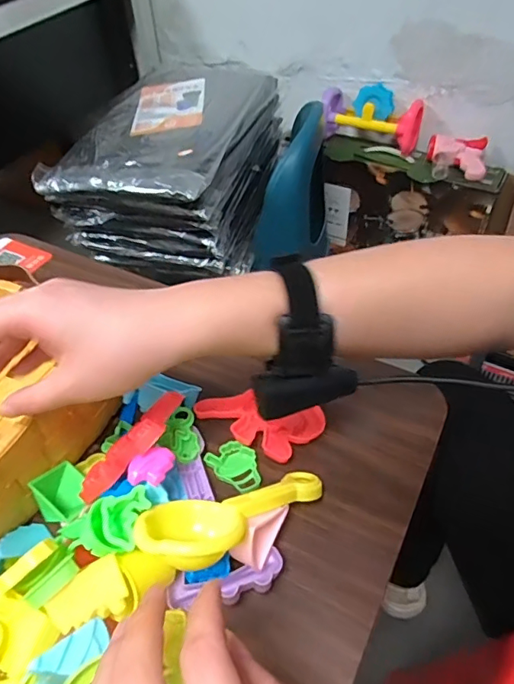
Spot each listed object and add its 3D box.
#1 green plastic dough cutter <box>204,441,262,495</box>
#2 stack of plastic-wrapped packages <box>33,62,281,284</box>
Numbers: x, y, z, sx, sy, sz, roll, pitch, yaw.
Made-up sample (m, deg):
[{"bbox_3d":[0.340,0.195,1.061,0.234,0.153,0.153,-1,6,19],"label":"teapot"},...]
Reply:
[{"bbox_3d":[-0.015,0.102,0.409,0.036,0.009,0.046,-33,52,-23],"label":"green plastic dough cutter"},{"bbox_3d":[-0.162,-0.369,1.060,0.355,0.231,0.455,10,49,15],"label":"stack of plastic-wrapped packages"}]

